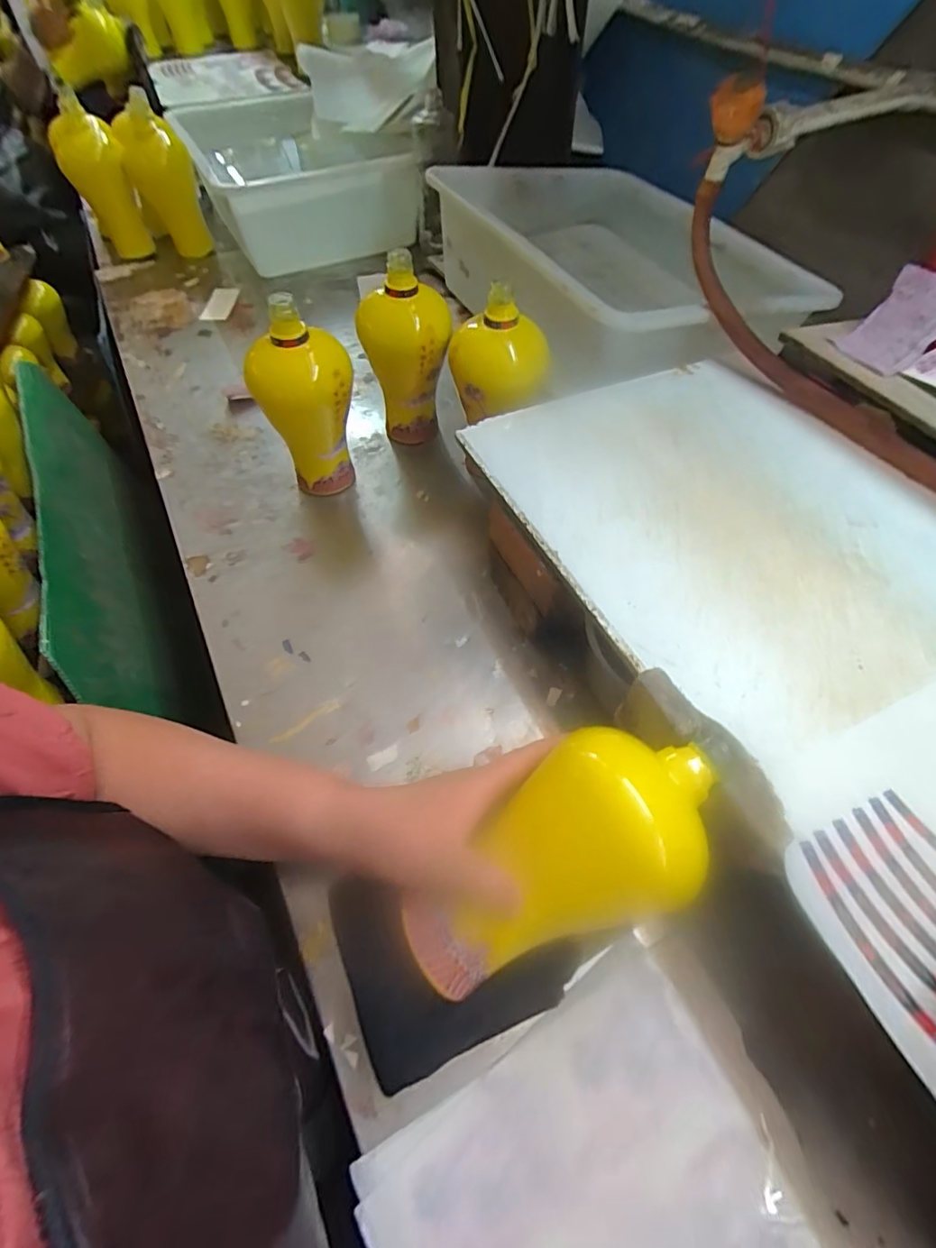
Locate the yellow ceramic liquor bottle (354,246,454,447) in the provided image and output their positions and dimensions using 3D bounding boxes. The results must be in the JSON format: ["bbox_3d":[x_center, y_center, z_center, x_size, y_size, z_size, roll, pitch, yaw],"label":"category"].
[{"bbox_3d":[-0.072,-0.313,0.639,0.099,0.224,0.086,-7,58,-2],"label":"yellow ceramic liquor bottle"}]

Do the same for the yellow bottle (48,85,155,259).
[{"bbox_3d":[-0.571,-0.684,0.836,0.084,0.187,0.085,-31,62,-16],"label":"yellow bottle"}]

